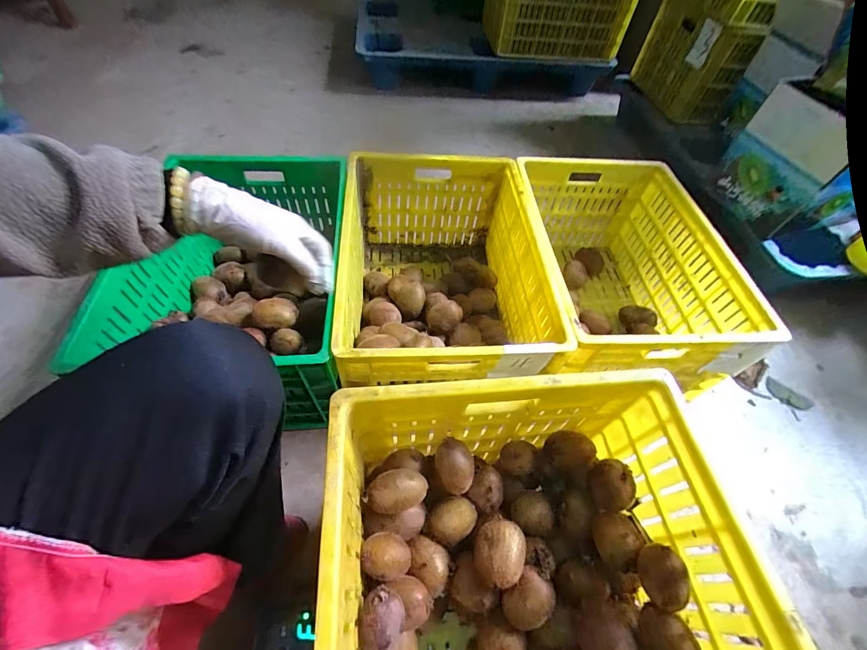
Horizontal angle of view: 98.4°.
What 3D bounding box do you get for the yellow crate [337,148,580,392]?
[{"bbox_3d":[0.011,-0.091,0.758,0.340,0.274,0.493,0,55,-4],"label":"yellow crate"}]

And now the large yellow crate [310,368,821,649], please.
[{"bbox_3d":[0.093,0.320,0.336,0.342,0.246,0.467,-3,55,-6],"label":"large yellow crate"}]

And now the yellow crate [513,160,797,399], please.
[{"bbox_3d":[0.359,-0.104,0.802,0.338,0.265,0.490,-1,55,-4],"label":"yellow crate"}]

